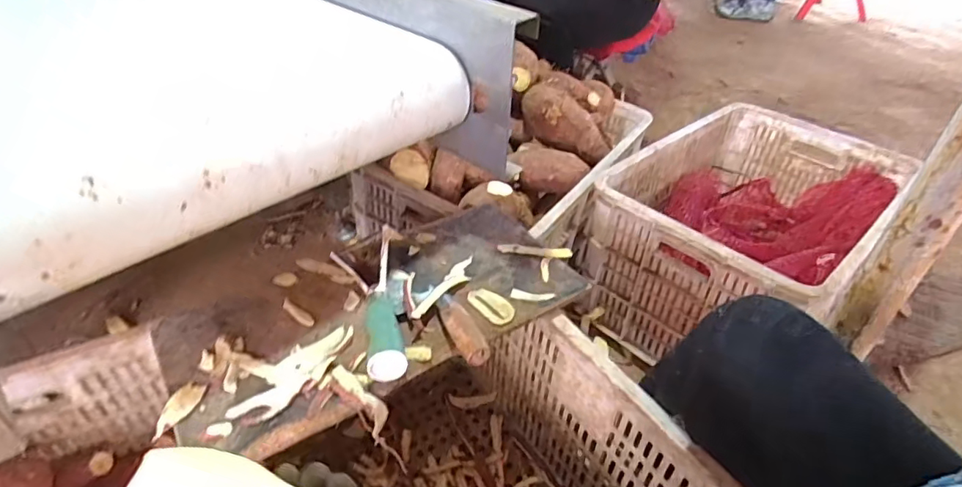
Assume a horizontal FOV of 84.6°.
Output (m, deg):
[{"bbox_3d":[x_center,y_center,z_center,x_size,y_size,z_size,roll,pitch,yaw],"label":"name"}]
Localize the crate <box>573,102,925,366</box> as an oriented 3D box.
[{"bbox_3d":[0.463,-0.023,0.964,0.520,0.271,0.389,-30,49,-33],"label":"crate"}]

